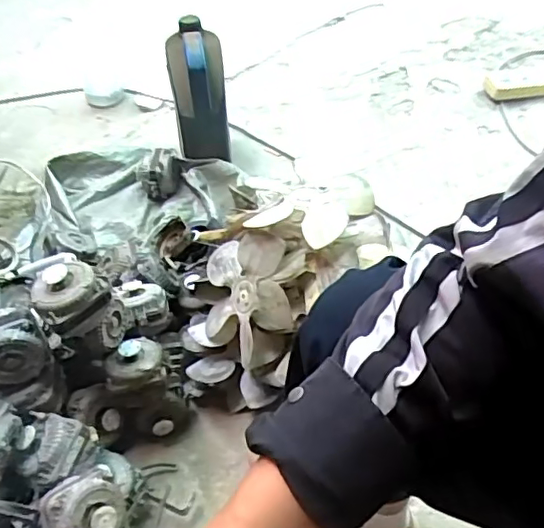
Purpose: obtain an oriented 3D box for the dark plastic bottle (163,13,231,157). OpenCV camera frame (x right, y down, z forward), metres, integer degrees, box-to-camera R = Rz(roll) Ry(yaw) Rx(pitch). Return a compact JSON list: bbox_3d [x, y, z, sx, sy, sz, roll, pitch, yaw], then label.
[{"bbox_3d":[-0.149,-0.342,1.153,0.098,0.268,0.127,0,24,17],"label":"dark plastic bottle"}]

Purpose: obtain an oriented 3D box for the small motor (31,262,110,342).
[{"bbox_3d":[-0.247,0.041,0.715,0.081,0.068,0.068,-36,57,-27],"label":"small motor"}]

